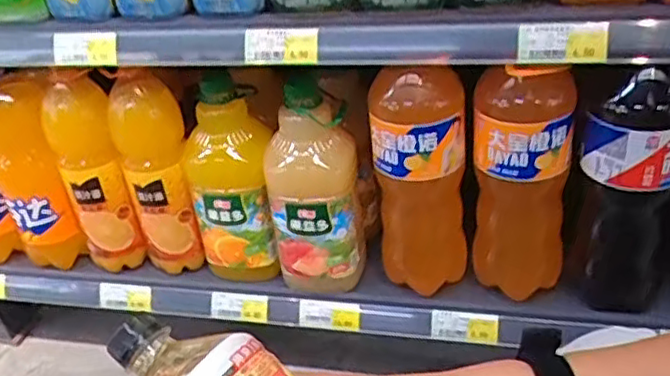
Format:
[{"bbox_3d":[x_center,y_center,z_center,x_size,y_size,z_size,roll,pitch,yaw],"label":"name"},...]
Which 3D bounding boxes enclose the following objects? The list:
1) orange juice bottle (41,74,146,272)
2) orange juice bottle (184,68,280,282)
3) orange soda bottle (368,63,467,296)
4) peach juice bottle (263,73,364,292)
[{"bbox_3d":[-0.340,-0.011,0.936,0.087,0.288,0.082,-20,41,-20],"label":"orange juice bottle"},{"bbox_3d":[-0.142,-0.008,0.907,0.116,0.283,0.124,-10,39,-9],"label":"orange juice bottle"},{"bbox_3d":[0.108,-0.011,0.830,0.125,0.319,0.098,-1,38,3],"label":"orange soda bottle"},{"bbox_3d":[-0.022,0.014,0.860,0.126,0.291,0.093,-8,39,-5],"label":"peach juice bottle"}]

